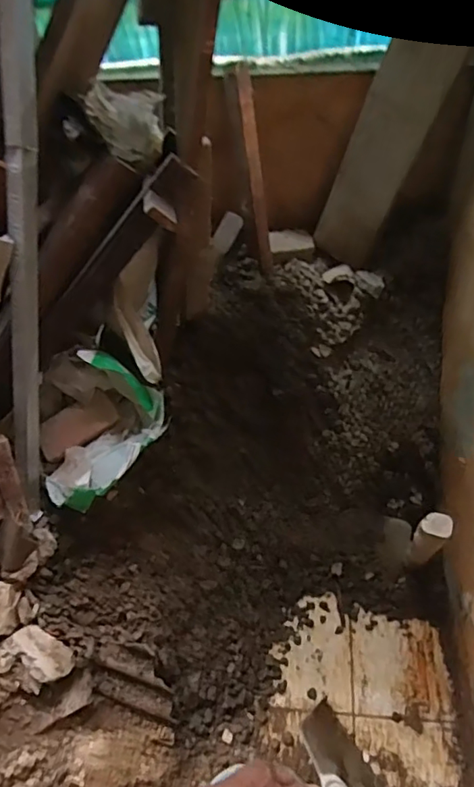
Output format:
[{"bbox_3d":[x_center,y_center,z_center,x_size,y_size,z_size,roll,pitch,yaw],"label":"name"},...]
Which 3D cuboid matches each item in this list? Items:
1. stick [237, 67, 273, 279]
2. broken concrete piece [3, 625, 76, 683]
[{"bbox_3d":[0.043,-0.475,1.182,0.027,0.428,0.024,-11,28,-4],"label":"stick"},{"bbox_3d":[-0.428,0.563,1.153,0.140,0.037,0.084,26,63,17],"label":"broken concrete piece"}]

